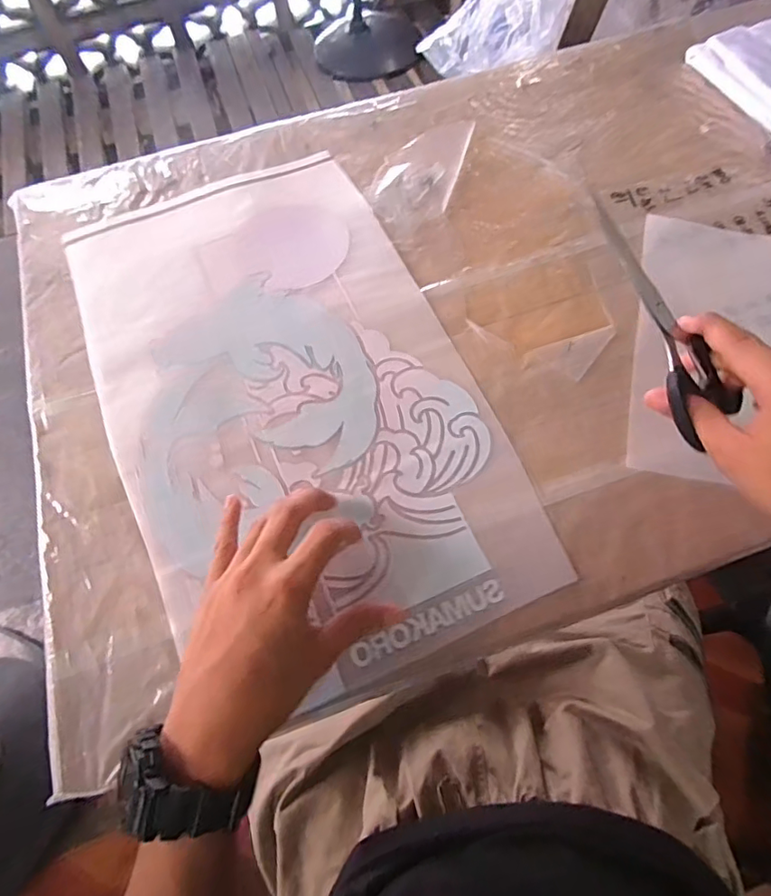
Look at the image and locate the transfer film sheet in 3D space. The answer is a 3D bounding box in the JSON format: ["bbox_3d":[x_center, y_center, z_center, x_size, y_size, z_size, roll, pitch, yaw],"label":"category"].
[{"bbox_3d":[-0.086,-0.058,0.412,0.272,0.010,0.465,-23,67,-8],"label":"transfer film sheet"}]

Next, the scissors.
[{"bbox_3d":[0.158,-0.072,0.296,0.052,0.013,0.154,-46,110,-16],"label":"scissors"}]

